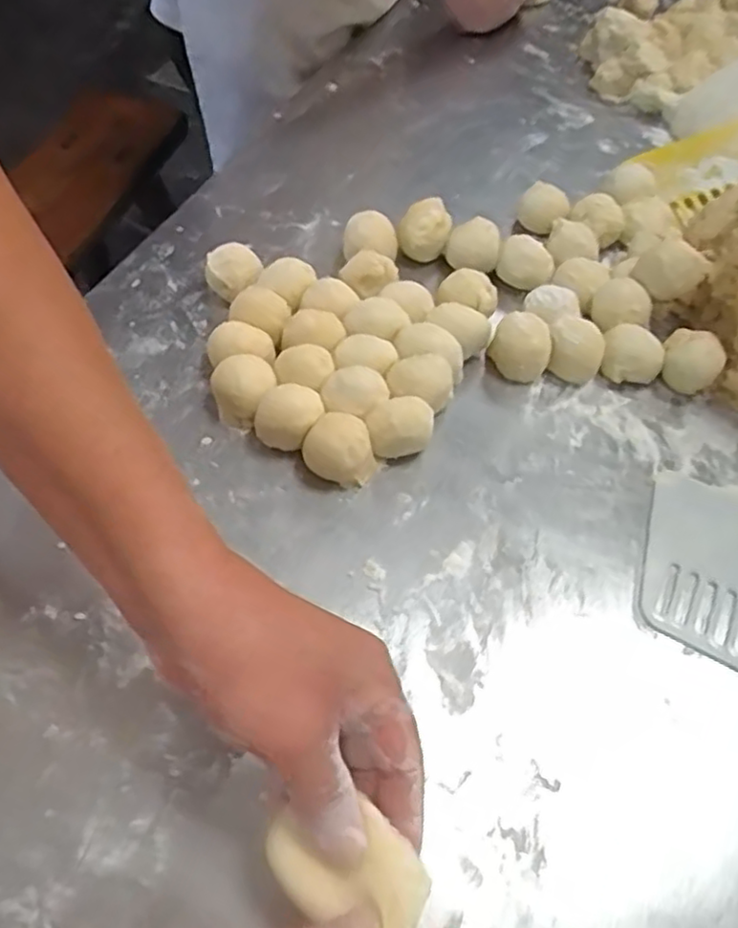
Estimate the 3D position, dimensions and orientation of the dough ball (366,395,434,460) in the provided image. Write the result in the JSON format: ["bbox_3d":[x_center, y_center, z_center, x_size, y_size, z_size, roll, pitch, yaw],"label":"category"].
[{"bbox_3d":[0.019,-0.024,0.441,0.042,0.040,0.030,-7,56,-7],"label":"dough ball"}]

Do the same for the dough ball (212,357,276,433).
[{"bbox_3d":[-0.082,-0.048,0.453,0.043,0.036,0.040,1,56,-2],"label":"dough ball"}]

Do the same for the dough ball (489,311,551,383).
[{"bbox_3d":[0.109,-0.085,0.489,0.041,0.036,0.040,1,56,-2],"label":"dough ball"}]

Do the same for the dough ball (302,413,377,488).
[{"bbox_3d":[-0.017,-0.009,0.426,0.041,0.036,0.034,34,61,19],"label":"dough ball"}]

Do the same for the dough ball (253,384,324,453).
[{"bbox_3d":[-0.050,-0.029,0.441,0.037,0.034,0.034,1,56,-2],"label":"dough ball"}]

